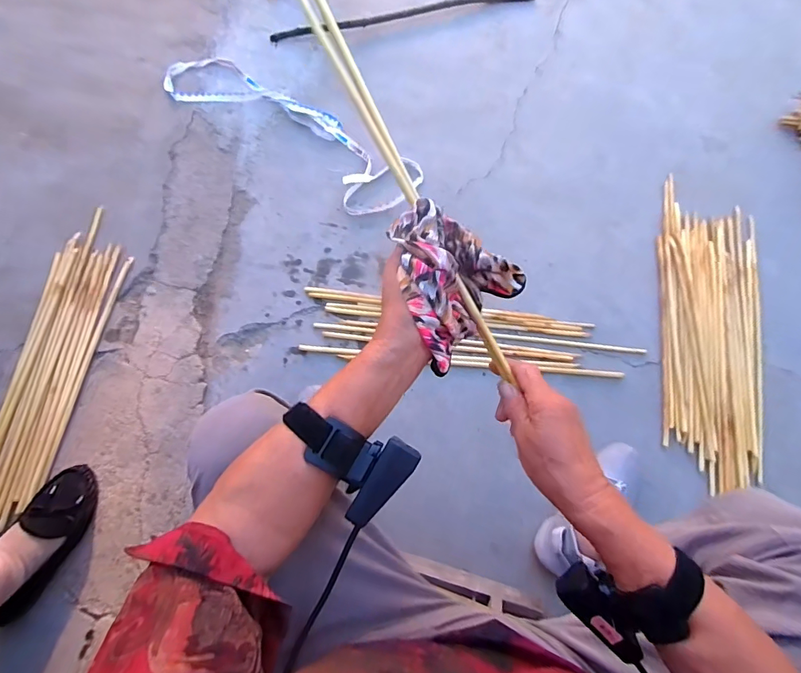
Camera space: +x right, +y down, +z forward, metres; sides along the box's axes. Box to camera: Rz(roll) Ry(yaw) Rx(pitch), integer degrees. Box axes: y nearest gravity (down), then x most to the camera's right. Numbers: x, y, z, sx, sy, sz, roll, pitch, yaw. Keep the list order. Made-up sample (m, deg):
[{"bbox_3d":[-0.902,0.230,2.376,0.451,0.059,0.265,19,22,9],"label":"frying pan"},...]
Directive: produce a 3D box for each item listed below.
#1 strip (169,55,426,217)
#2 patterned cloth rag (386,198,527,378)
[{"bbox_3d":[-0.256,-0.460,0.975,0.646,0.028,0.177,32,78,7],"label":"strip"},{"bbox_3d":[0.043,-0.052,0.366,0.123,0.043,0.121,-47,113,-32],"label":"patterned cloth rag"}]

